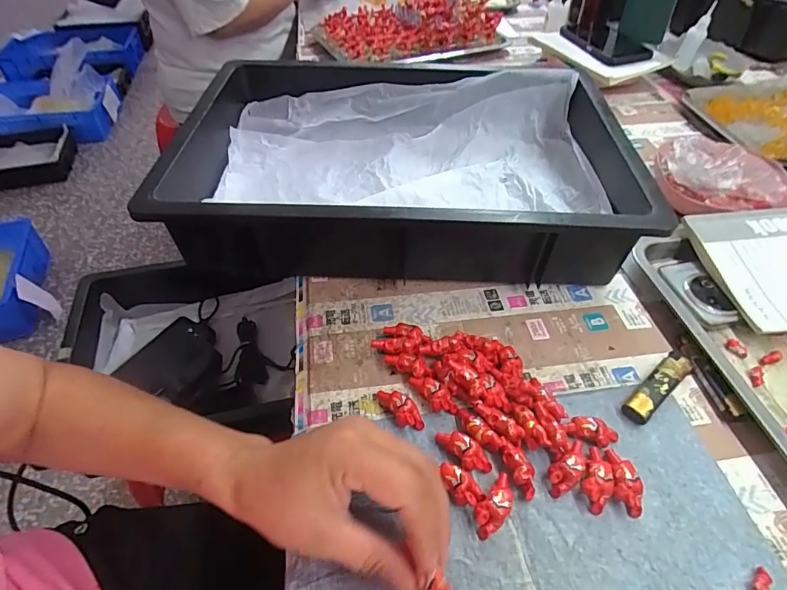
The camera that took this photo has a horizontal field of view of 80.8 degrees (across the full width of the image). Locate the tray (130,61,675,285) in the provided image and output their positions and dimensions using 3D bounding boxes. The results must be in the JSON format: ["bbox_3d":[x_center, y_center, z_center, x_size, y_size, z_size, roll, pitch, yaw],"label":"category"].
[{"bbox_3d":[0.000,-0.146,0.513,0.465,0.097,0.314,1,47,1],"label":"tray"}]

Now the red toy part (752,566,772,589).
[{"bbox_3d":[0.222,0.173,0.278,0.008,0.005,0.019,28,55,24],"label":"red toy part"}]

